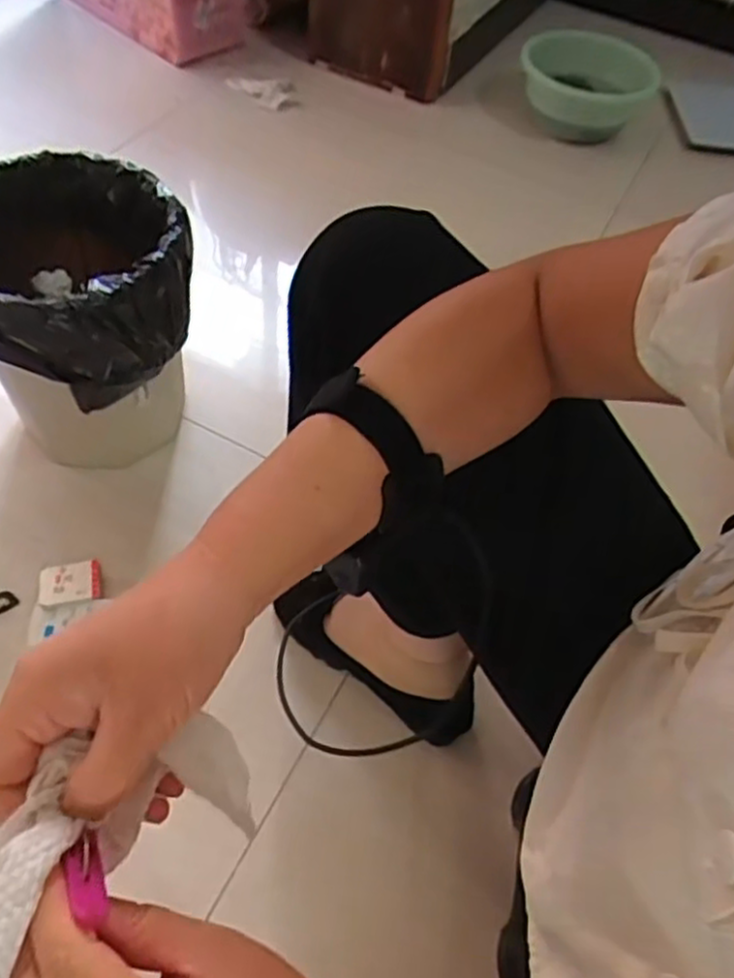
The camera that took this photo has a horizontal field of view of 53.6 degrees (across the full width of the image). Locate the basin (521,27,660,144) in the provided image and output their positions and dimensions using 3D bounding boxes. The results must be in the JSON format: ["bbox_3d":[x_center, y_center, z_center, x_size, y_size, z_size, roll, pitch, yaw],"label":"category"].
[{"bbox_3d":[0.395,-0.711,1.311,0.239,0.132,0.240,9,55,1],"label":"basin"}]

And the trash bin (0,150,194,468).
[{"bbox_3d":[-0.302,-0.175,0.792,0.225,0.264,0.237,-9,56,-12],"label":"trash bin"}]

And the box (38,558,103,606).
[{"bbox_3d":[-0.313,0.100,0.765,0.062,0.007,0.047,-8,56,-12],"label":"box"}]

